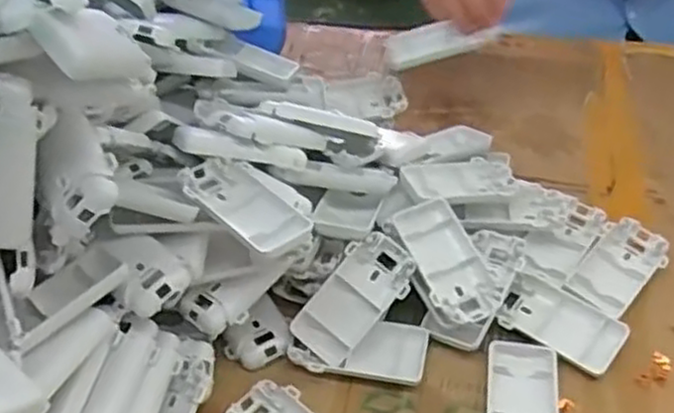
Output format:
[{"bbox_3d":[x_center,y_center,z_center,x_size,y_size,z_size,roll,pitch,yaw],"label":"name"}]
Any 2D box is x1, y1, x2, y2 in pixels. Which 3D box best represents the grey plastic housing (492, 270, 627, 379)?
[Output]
[{"bbox_3d":[0.159,0.082,0.529,0.086,0.012,0.051,28,56,27],"label":"grey plastic housing"}]

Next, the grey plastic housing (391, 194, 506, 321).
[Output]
[{"bbox_3d":[0.080,0.039,0.534,0.052,0.010,0.094,-17,65,-20],"label":"grey plastic housing"}]

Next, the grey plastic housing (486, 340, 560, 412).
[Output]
[{"bbox_3d":[0.122,0.133,0.486,0.046,0.014,0.092,5,49,10],"label":"grey plastic housing"}]

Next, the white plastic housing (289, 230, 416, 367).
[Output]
[{"bbox_3d":[0.013,0.065,0.531,0.048,0.015,0.094,39,80,1],"label":"white plastic housing"}]

